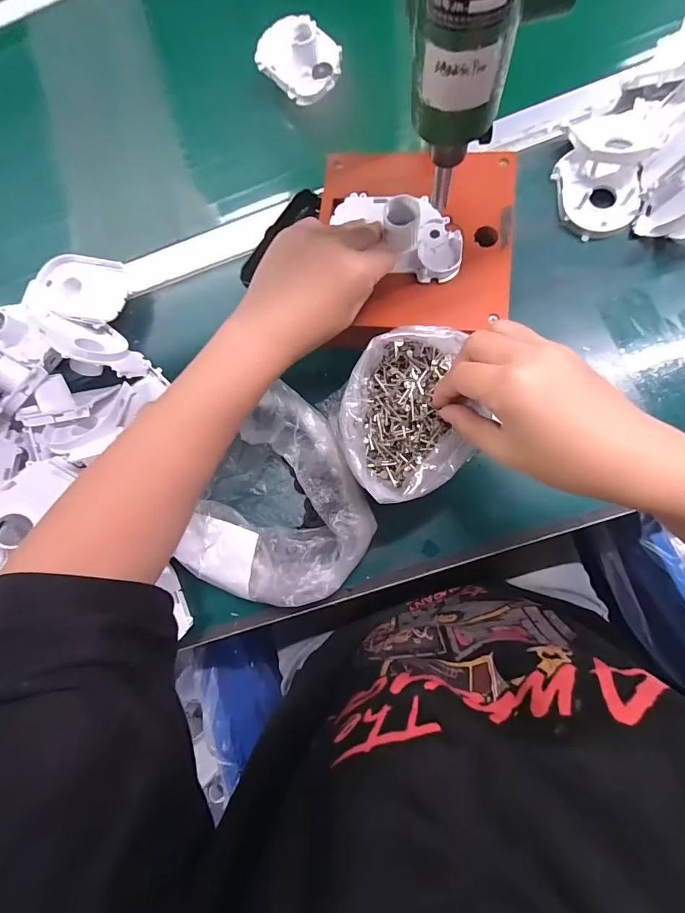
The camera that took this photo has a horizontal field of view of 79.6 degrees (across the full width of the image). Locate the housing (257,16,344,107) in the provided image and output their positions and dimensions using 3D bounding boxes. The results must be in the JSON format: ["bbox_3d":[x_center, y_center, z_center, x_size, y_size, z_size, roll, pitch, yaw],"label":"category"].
[{"bbox_3d":[-0.045,-0.404,0.408,0.066,0.026,0.097,-40,78,0],"label":"housing"}]

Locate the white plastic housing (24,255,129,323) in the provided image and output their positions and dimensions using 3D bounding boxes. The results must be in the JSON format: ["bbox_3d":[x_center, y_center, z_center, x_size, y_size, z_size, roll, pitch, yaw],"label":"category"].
[{"bbox_3d":[-0.262,-0.169,0.410,0.096,0.016,0.062,11,82,9],"label":"white plastic housing"}]

